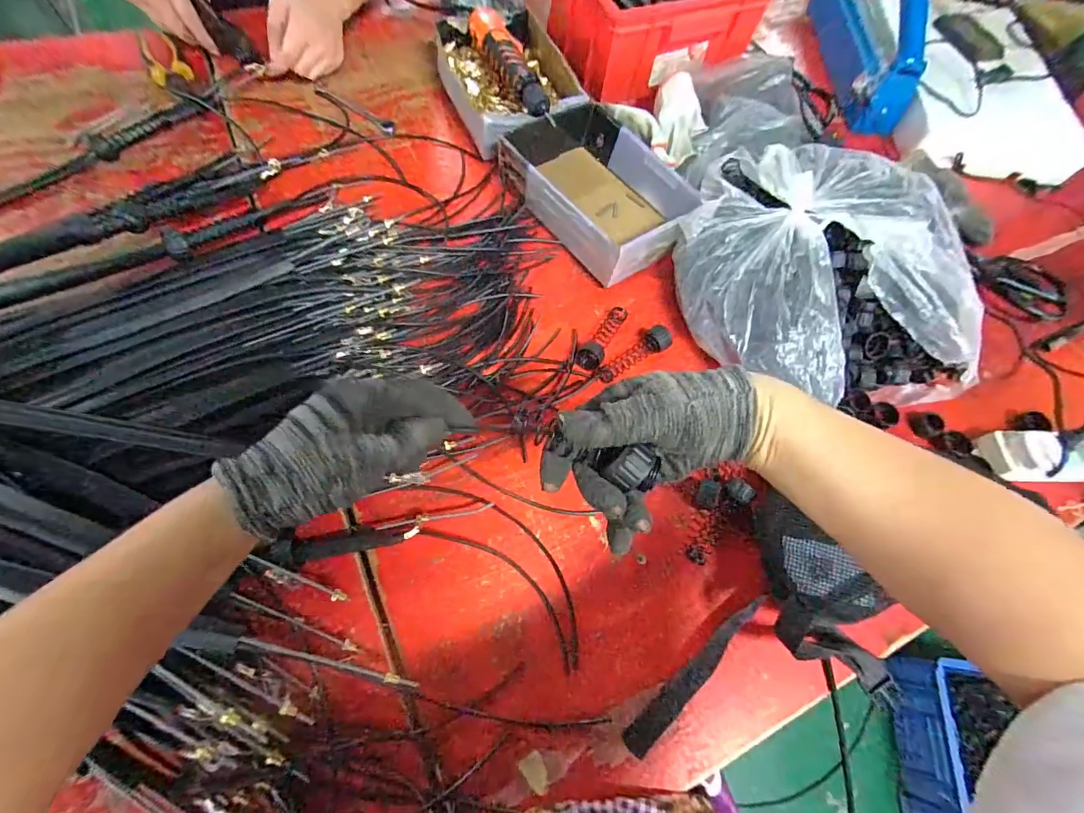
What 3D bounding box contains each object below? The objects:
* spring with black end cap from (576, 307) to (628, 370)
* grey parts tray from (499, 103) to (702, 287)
[{"bbox_3d":[0.075,-0.086,0.568,0.029,0.023,0.096,30,68,9],"label":"spring with black end cap"},{"bbox_3d":[0.073,-0.311,0.646,0.178,0.059,0.279,-36,73,-17],"label":"grey parts tray"}]

